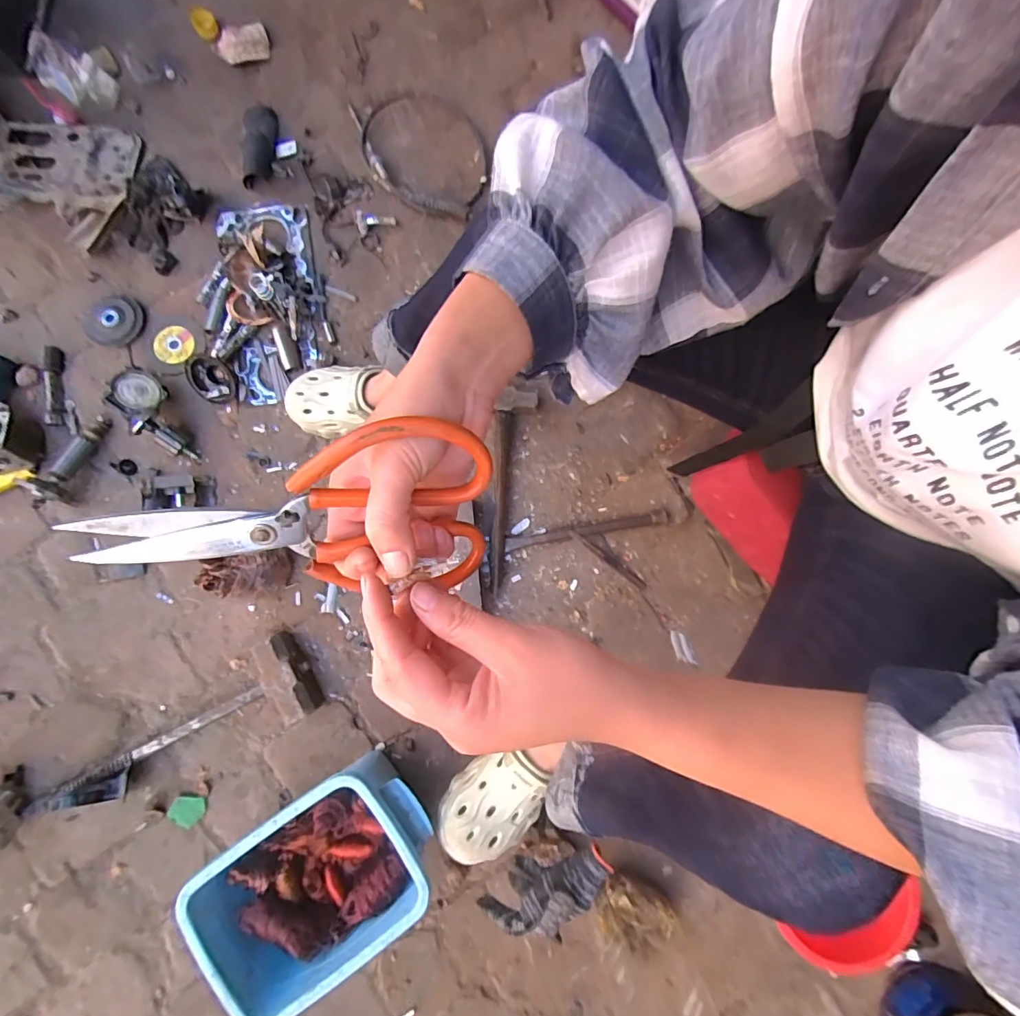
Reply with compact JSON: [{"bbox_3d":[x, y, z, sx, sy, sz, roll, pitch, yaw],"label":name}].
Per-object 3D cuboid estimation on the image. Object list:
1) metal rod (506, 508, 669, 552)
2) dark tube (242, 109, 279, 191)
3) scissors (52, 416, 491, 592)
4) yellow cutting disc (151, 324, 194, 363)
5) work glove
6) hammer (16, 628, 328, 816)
[{"bbox_3d":[0.131,0.036,0.804,0.278,0.021,0.023,-10,83,-3],"label":"metal rod"},{"bbox_3d":[-0.423,-0.614,0.812,0.041,0.045,0.147,14,93,2],"label":"dark tube"},{"bbox_3d":[-0.105,0.001,0.241,0.191,0.106,0.010,1,38,-17],"label":"scissors"},{"bbox_3d":[-0.558,-0.271,0.796,0.063,0.006,0.059,-13,96,-7],"label":"yellow cutting disc"},{"bbox_3d":[0.042,0.481,0.599,0.175,0.074,0.061,-28,80,11],"label":"work glove"},{"bbox_3d":[-0.493,0.355,0.711,0.430,0.059,0.120,-32,81,-7],"label":"hammer"}]

